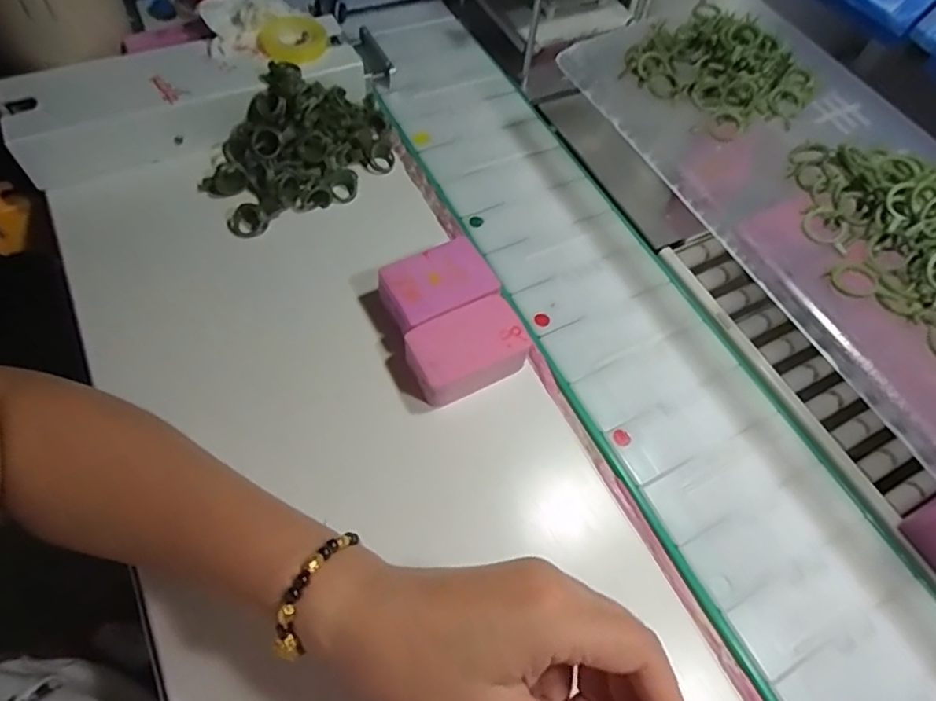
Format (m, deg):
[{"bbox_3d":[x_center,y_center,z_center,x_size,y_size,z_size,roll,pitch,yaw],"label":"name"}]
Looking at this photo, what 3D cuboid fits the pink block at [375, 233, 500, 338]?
[{"bbox_3d":[-0.020,-0.039,0.393,0.071,0.032,0.048,-25,66,-18],"label":"pink block"}]

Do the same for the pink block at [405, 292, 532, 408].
[{"bbox_3d":[-0.001,0.000,0.376,0.073,0.026,0.046,-24,65,-18],"label":"pink block"}]

